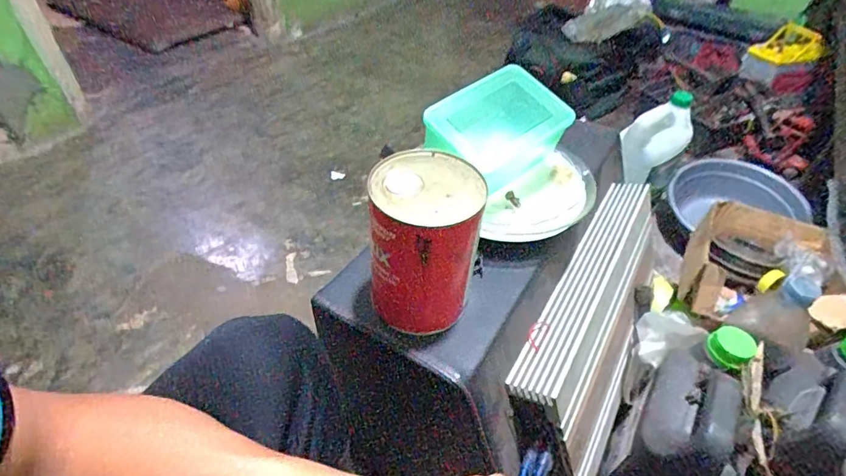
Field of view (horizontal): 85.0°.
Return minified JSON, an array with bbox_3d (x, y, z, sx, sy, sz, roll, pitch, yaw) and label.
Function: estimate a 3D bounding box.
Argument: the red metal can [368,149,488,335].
[{"bbox_3d":[0.003,0.006,0.429,0.091,0.141,0.097,2,45,-2],"label":"red metal can"}]

